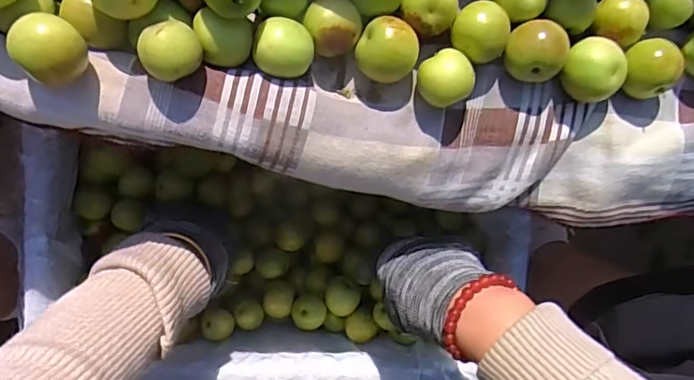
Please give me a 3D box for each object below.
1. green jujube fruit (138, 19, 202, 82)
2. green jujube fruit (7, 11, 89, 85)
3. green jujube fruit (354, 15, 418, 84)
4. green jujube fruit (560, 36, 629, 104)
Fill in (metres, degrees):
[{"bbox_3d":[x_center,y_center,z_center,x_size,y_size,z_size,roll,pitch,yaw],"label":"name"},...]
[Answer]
[{"bbox_3d":[-0.087,-0.069,0.265,0.028,0.026,0.026,-1,95,-7],"label":"green jujube fruit"},{"bbox_3d":[-0.142,-0.067,0.256,0.029,0.031,0.029,-1,95,-7],"label":"green jujube fruit"},{"bbox_3d":[0.022,-0.078,0.301,0.033,0.026,0.031,-1,95,-7],"label":"green jujube fruit"},{"bbox_3d":[0.144,-0.070,0.317,0.032,0.027,0.036,-9,96,-7],"label":"green jujube fruit"}]

